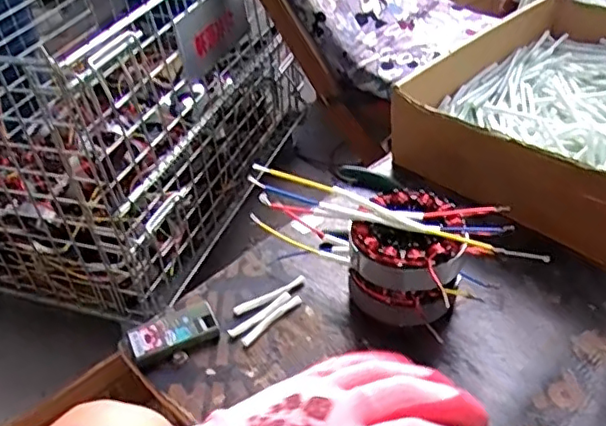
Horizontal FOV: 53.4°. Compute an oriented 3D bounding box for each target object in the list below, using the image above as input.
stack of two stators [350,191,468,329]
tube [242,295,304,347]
[{"bbox_3d":[0.084,0.035,0.474,0.081,0.073,0.085,10,42,19],"label":"stack of two stators"},{"bbox_3d":[-0.025,0.085,0.484,0.061,0.004,0.007,-35,47,-30],"label":"tube"}]

